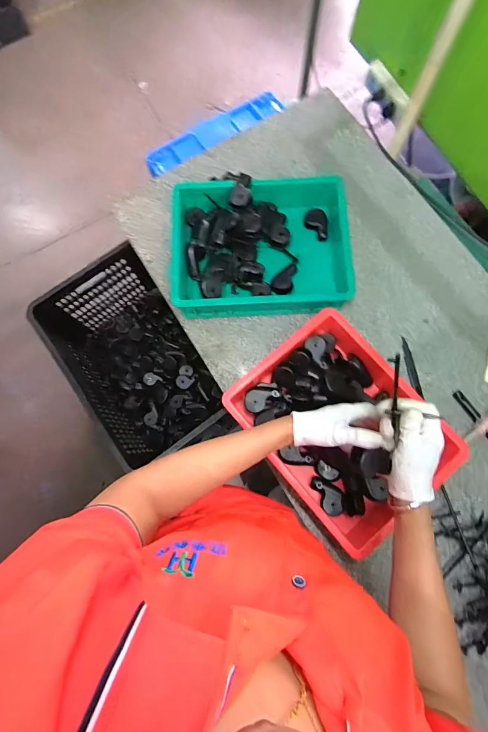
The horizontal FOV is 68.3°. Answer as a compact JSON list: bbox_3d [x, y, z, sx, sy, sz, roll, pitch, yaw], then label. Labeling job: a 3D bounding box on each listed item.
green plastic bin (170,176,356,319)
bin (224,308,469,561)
[{"bbox_3d":[0.032,-0.239,0.724,0.341,0.089,0.263,-1,78,1],"label":"green plastic bin"},{"bbox_3d":[0.170,0.105,0.647,0.266,0.088,0.344,-38,80,-7],"label":"bin"}]

